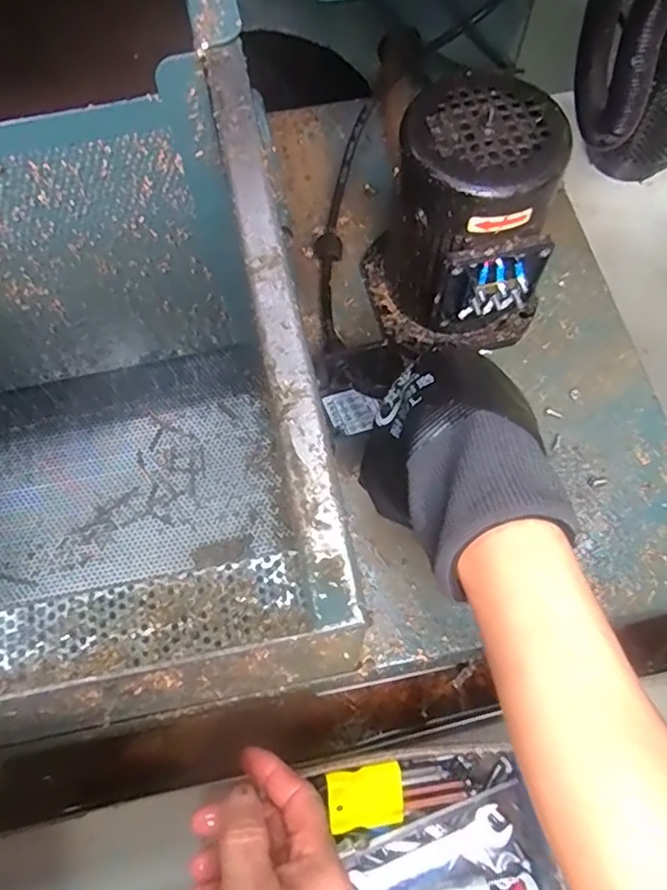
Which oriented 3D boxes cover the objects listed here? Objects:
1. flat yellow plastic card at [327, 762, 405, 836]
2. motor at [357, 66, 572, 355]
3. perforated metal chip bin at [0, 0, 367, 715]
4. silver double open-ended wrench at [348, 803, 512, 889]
[{"bbox_3d":[0.029,0.314,0.555,0.067,0.006,0.051,-4,78,-7],"label":"flat yellow plastic card"},{"bbox_3d":[0.086,-0.146,0.428,0.111,0.148,0.120,-17,68,-6],"label":"motor"},{"bbox_3d":[-0.184,-0.012,0.341,0.349,0.264,0.308,-14,68,-5],"label":"perforated metal chip bin"},{"bbox_3d":[0.089,0.372,0.564,0.146,0.010,0.033,-22,69,-6],"label":"silver double open-ended wrench"}]

